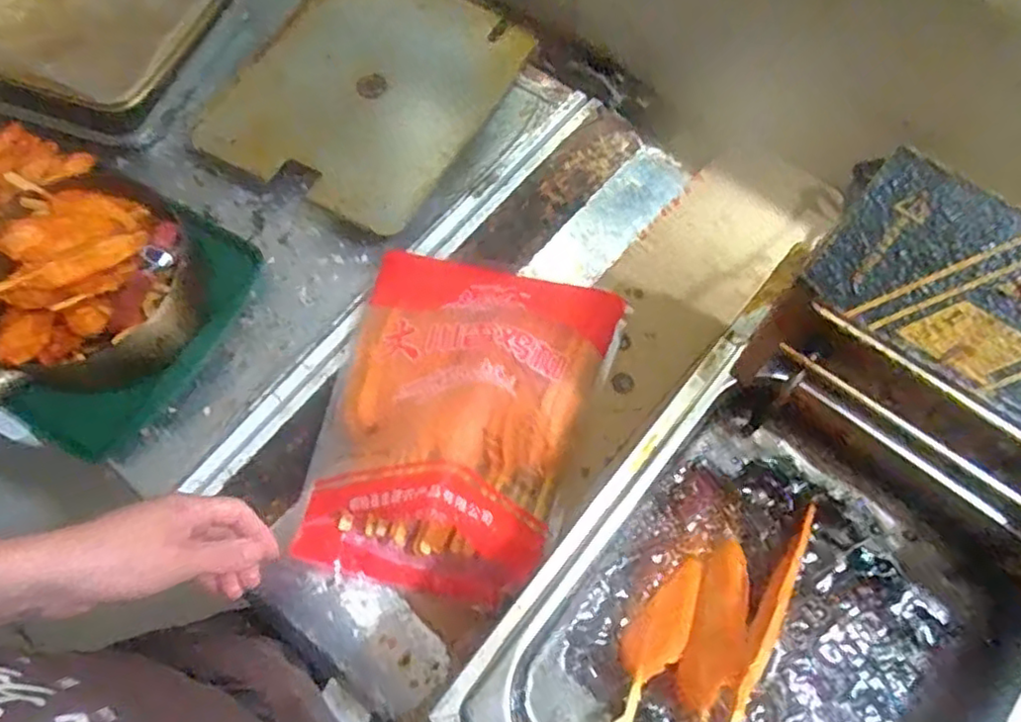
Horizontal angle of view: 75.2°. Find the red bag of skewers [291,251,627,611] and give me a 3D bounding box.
[{"bbox_3d":[-0.049,0.035,0.602,0.256,0.132,0.330,13,68,5],"label":"red bag of skewers"}]

